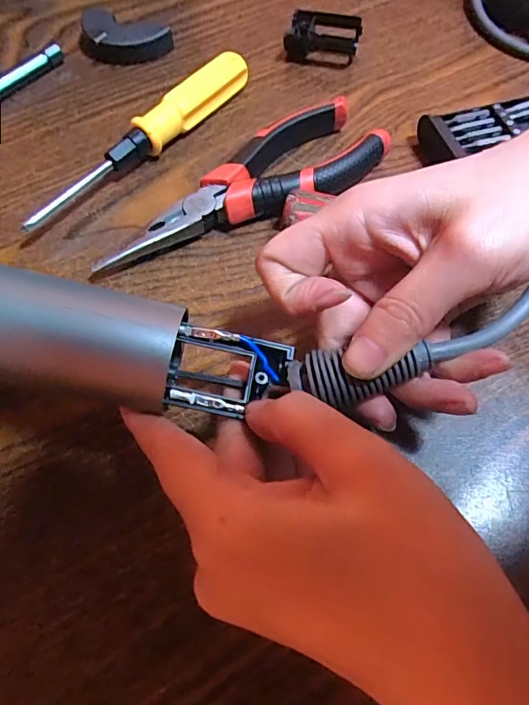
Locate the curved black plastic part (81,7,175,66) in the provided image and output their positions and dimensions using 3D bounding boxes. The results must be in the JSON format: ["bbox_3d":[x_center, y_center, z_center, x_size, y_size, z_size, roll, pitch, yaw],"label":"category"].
[{"bbox_3d":[-0.088,-0.199,0.299,0.056,0.015,0.040,-13,63,-6],"label":"curved black plastic part"}]

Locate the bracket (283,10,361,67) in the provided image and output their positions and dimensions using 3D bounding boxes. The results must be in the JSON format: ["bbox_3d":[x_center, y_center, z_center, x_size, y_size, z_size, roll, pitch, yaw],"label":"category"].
[{"bbox_3d":[0.036,-0.195,0.294,0.043,0.016,0.029,12,63,7],"label":"bracket"}]

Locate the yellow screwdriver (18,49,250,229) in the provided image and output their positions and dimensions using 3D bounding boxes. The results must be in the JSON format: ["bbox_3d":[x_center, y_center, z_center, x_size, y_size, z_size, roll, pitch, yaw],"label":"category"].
[{"bbox_3d":[-0.066,-0.117,0.254,0.148,0.023,0.024,-41,69,-18],"label":"yellow screwdriver"}]

